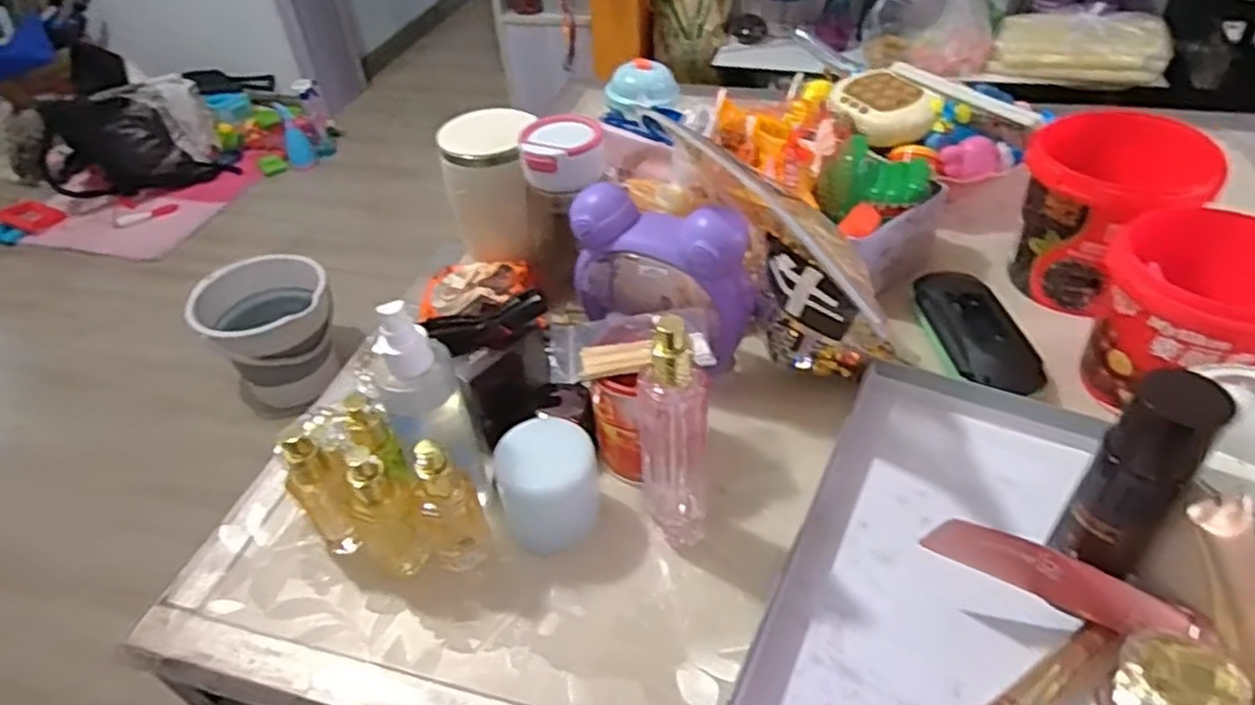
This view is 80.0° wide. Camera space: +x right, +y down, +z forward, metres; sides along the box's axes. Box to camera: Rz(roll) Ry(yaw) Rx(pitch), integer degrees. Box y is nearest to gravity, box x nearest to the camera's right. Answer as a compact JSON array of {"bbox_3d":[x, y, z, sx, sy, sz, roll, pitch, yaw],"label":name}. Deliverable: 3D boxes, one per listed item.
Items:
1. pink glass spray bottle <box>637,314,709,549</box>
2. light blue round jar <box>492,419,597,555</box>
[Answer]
[{"bbox_3d":[0.028,0.047,0.450,0.040,0.178,0.041,-1,43,4],"label":"pink glass spray bottle"},{"bbox_3d":[-0.050,0.088,0.490,0.062,0.072,0.057,-3,43,2],"label":"light blue round jar"}]

